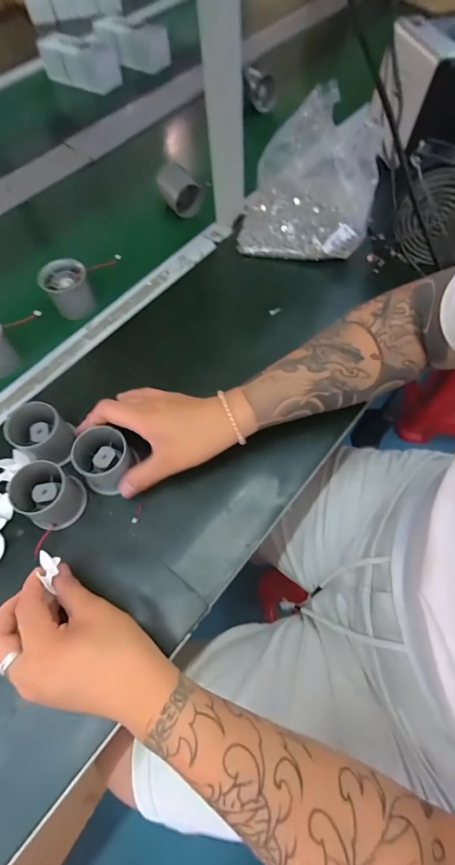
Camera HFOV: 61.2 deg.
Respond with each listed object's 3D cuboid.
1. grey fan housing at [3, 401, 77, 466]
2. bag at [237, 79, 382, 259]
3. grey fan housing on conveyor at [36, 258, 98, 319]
[{"bbox_3d":[-0.187,0.002,0.393,0.061,0.044,0.051,32,70,17],"label":"grey fan housing"},{"bbox_3d":[0.109,-0.343,0.521,0.167,0.128,0.165,7,64,6],"label":"bag"},{"bbox_3d":[-0.203,-0.184,0.496,0.055,0.050,0.055,-1,64,2],"label":"grey fan housing on conveyor"}]

